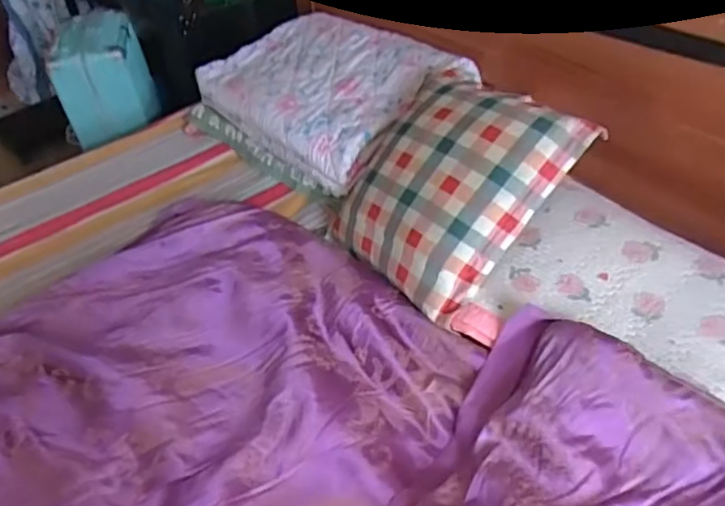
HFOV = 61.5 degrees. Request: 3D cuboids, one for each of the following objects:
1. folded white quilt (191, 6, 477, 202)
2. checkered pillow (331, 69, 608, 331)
[{"bbox_3d":[-0.086,-0.414,1.508,0.622,0.158,0.451,33,57,33],"label":"folded white quilt"},{"bbox_3d":[0.137,-0.133,1.110,0.395,0.105,0.411,40,96,38],"label":"checkered pillow"}]

